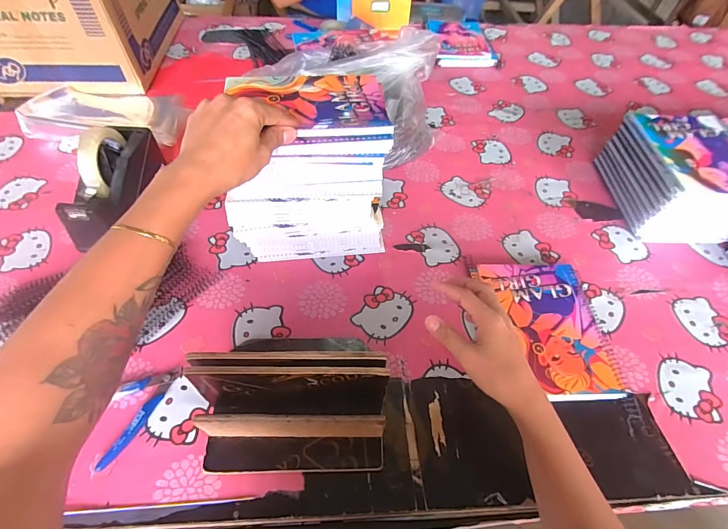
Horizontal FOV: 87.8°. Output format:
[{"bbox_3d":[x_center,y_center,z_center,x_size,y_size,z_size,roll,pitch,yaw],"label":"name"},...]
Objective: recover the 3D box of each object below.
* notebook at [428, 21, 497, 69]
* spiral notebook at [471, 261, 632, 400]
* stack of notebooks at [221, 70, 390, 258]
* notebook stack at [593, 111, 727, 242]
[{"bbox_3d":[0.265,-0.596,1.020,0.156,0.033,0.212,-1,53,-3],"label":"notebook"},{"bbox_3d":[0.247,0.085,0.519,0.153,0.022,0.196,2,52,-1],"label":"spiral notebook"},{"bbox_3d":[-0.083,-0.134,0.550,0.209,0.219,0.141,-6,53,-7],"label":"stack of notebooks"},{"bbox_3d":[0.526,-0.145,0.638,0.168,0.119,0.192,3,52,0],"label":"notebook stack"}]

